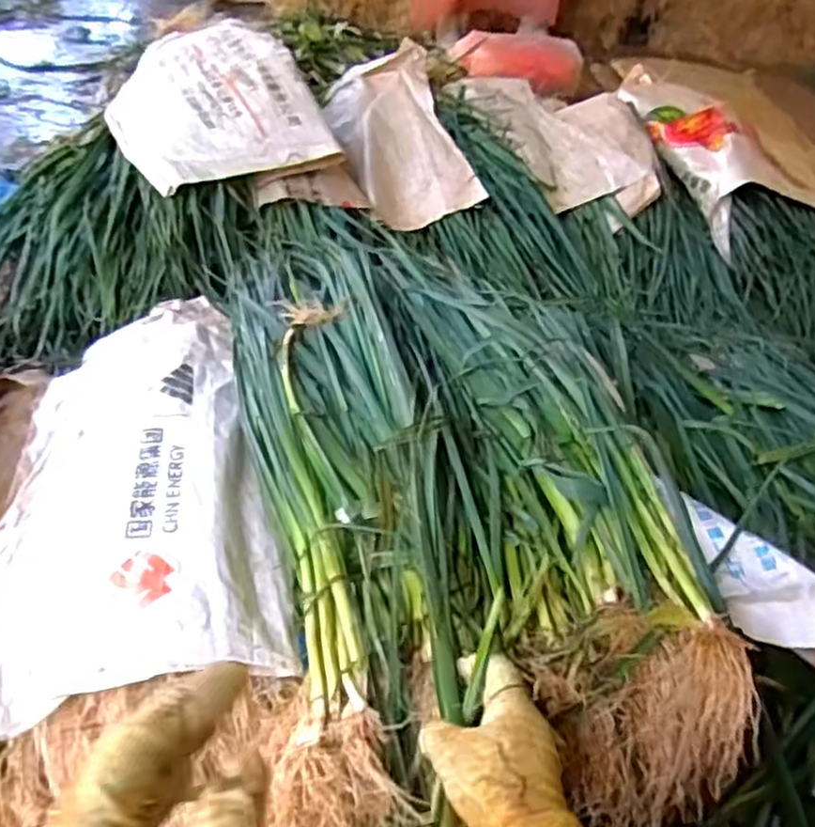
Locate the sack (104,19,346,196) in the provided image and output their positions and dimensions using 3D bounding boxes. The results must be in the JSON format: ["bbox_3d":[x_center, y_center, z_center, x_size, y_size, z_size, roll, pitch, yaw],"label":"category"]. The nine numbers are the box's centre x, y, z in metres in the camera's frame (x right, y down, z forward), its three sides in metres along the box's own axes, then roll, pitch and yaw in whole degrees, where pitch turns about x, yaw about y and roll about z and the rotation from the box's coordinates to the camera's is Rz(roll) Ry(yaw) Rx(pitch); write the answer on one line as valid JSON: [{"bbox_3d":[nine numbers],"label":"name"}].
[{"bbox_3d":[-0.364,-0.561,1.245,0.319,0.104,0.482,-22,51,-28],"label":"sack"}]

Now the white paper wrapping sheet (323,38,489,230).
[{"bbox_3d":[-0.022,-0.567,1.428,0.219,0.123,0.501,-6,45,-14],"label":"white paper wrapping sheet"}]

